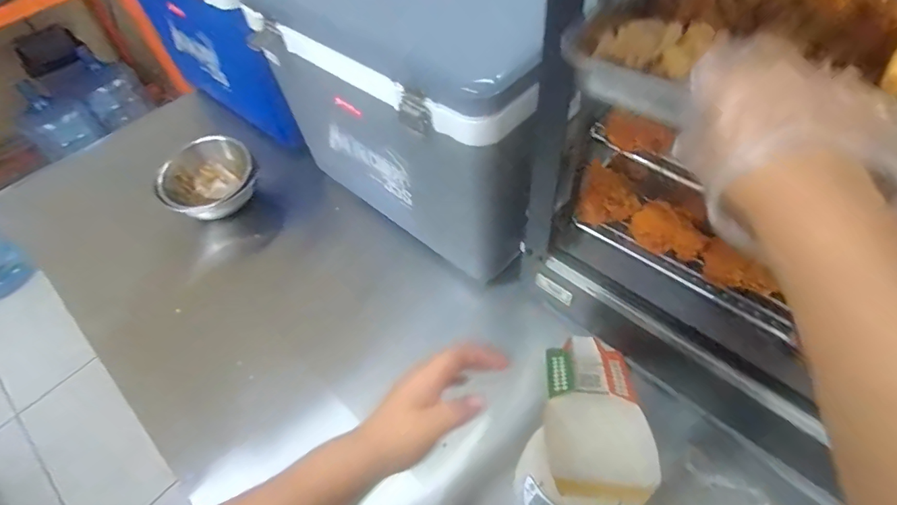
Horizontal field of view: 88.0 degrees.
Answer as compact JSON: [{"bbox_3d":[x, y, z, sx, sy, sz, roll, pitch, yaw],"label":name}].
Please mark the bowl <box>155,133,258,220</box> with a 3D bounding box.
[{"bbox_3d":[-0.464,-0.144,0.905,0.167,0.085,0.178,-3,52,3],"label":"bowl"}]

